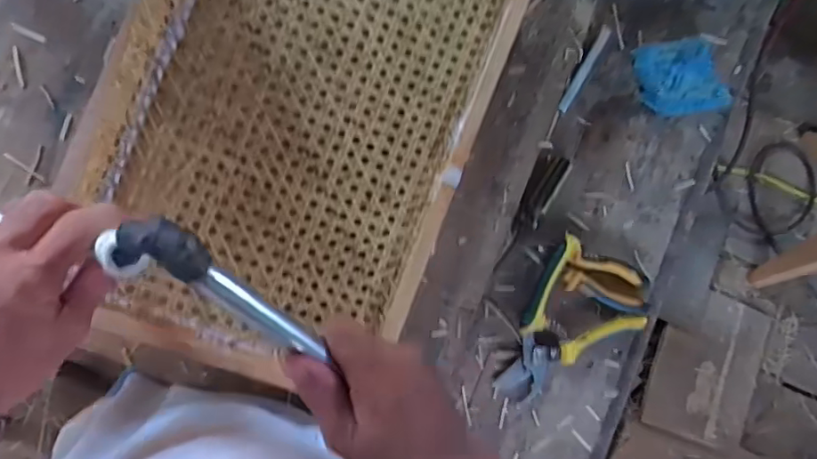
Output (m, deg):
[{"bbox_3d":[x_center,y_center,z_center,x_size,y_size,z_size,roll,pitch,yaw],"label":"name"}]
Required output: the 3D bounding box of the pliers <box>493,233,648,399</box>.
[{"bbox_3d":[0.162,0.109,0.612,0.170,0.025,0.131,-39,95,-7],"label":"pliers"}]

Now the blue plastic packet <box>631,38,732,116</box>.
[{"bbox_3d":[0.315,-0.176,0.630,0.101,0.042,0.085,-9,91,-9],"label":"blue plastic packet"}]

